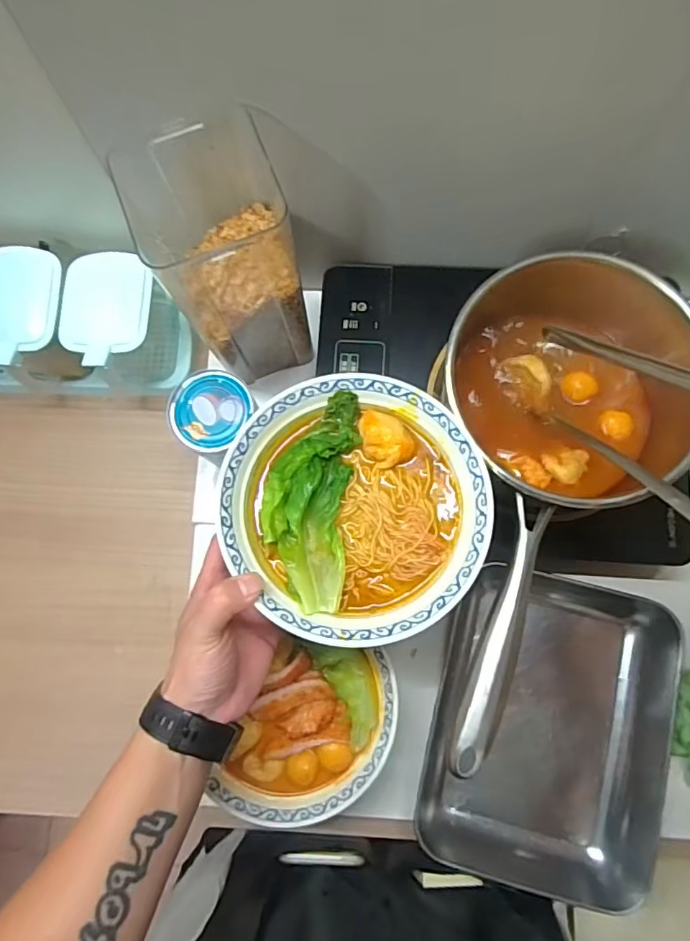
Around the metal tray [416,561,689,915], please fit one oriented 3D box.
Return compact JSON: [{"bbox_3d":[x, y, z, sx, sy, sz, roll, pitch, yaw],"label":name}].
[{"bbox_3d":[0.182,0.231,0.474,0.191,0.046,0.260,17,78,6],"label":"metal tray"}]

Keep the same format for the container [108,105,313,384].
[{"bbox_3d":[-0.100,-0.175,0.460,0.106,0.211,0.114,0,77,2],"label":"container"}]

